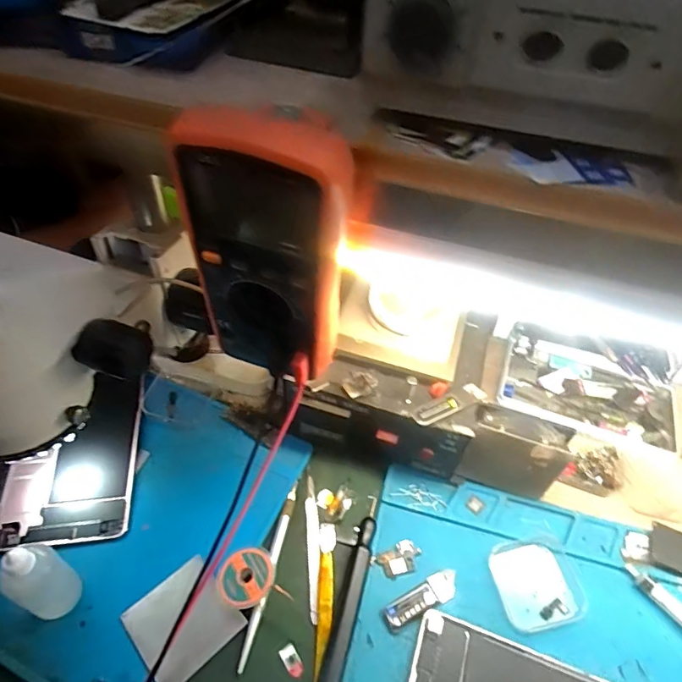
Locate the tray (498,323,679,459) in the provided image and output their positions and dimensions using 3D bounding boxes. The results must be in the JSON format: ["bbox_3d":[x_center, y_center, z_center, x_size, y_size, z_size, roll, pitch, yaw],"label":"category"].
[{"bbox_3d":[0.269,0.049,0.516,0.176,0.028,0.111,15,48,13],"label":"tray"}]

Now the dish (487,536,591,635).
[{"bbox_3d":[0.159,0.191,0.378,0.069,0.014,0.065,-9,48,-9],"label":"dish"}]

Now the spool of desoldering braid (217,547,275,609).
[{"bbox_3d":[-0.073,0.185,0.369,0.041,0.015,0.043,1,47,-1],"label":"spool of desoldering braid"}]

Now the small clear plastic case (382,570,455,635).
[{"bbox_3d":[0.064,0.202,0.370,0.067,0.004,0.021,-21,51,-19],"label":"small clear plastic case"}]

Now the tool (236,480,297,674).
[{"bbox_3d":[-0.056,0.180,0.379,0.010,0.012,0.143,8,47,6],"label":"tool"}]

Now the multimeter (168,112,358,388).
[{"bbox_3d":[-0.039,-0.043,0.279,0.094,0.171,0.043,17,49,12],"label":"multimeter"}]

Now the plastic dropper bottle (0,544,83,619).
[{"bbox_3d":[-0.206,0.169,0.330,0.027,0.080,0.034,19,49,16],"label":"plastic dropper bottle"}]

